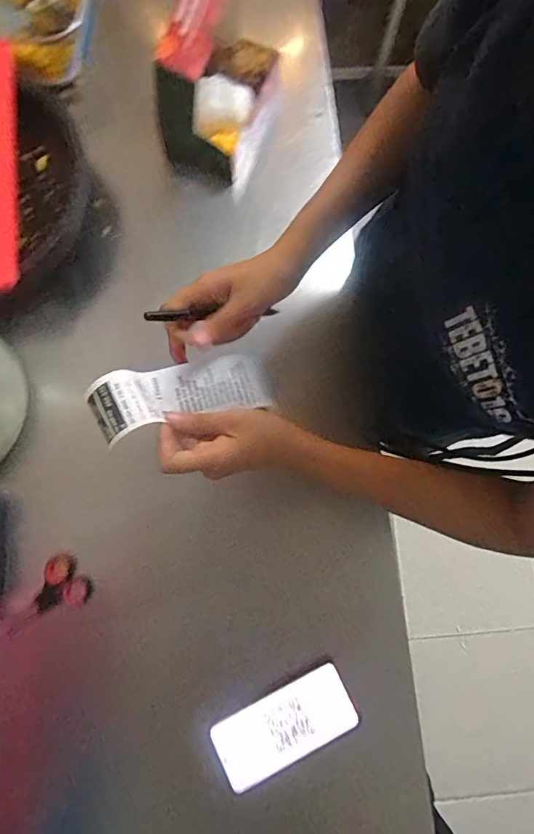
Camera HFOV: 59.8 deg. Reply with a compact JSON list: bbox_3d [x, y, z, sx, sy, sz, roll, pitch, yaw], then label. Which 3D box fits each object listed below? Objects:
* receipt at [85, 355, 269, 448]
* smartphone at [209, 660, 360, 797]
[{"bbox_3d":[-0.074,-0.021,0.405,0.148,0.026,0.055,-13,79,-21],"label":"receipt"},{"bbox_3d":[0.019,0.347,0.520,0.158,0.012,0.083,-27,91,-7],"label":"smartphone"}]

